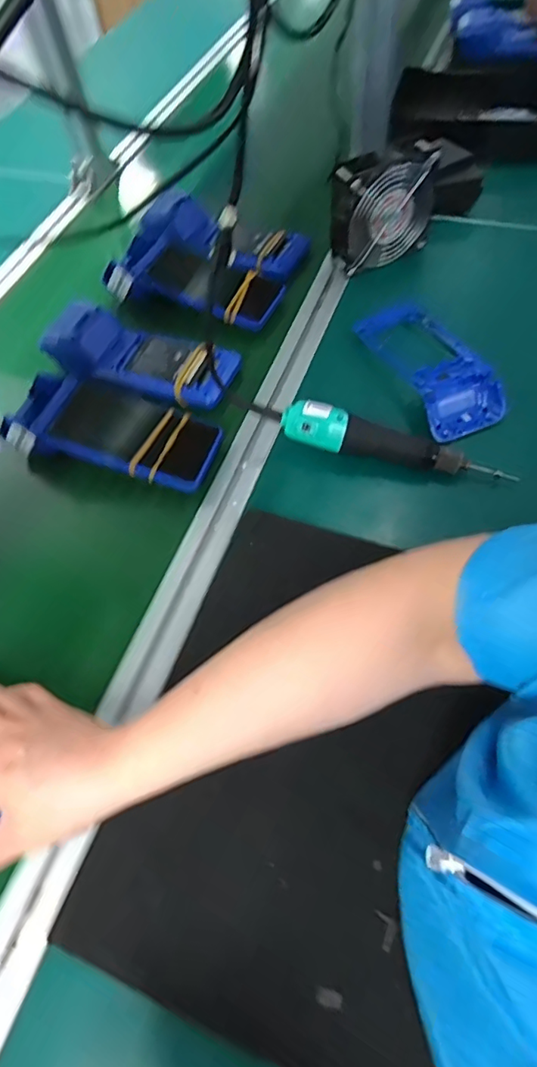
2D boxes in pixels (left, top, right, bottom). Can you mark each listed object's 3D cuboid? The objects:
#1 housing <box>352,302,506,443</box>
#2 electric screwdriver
[{"bbox_3d":[0.171,-0.195,0.582,0.082,0.028,0.208,-19,61,-7],"label":"housing"},{"bbox_3d":[0.122,-0.088,0.519,0.217,0.048,0.033,12,62,10],"label":"electric screwdriver"}]

